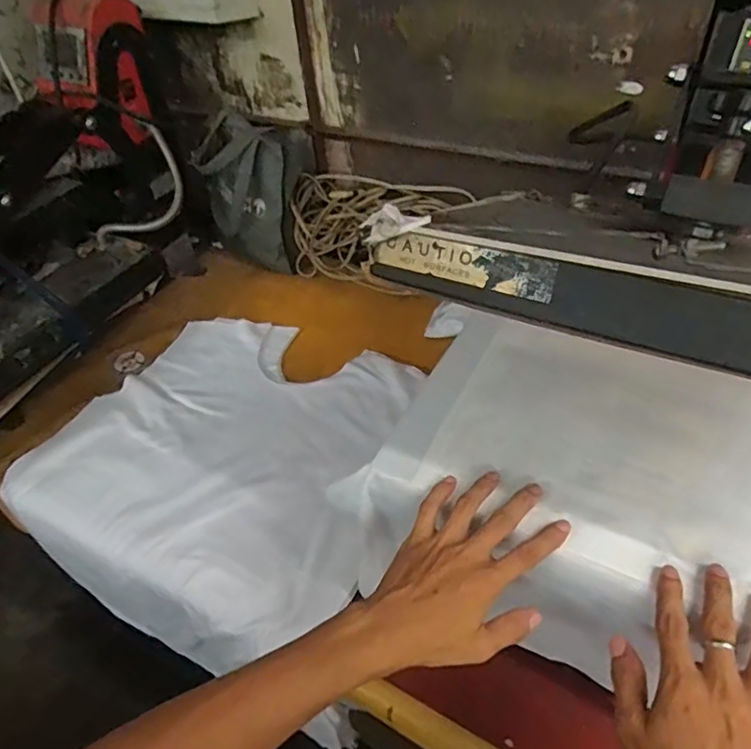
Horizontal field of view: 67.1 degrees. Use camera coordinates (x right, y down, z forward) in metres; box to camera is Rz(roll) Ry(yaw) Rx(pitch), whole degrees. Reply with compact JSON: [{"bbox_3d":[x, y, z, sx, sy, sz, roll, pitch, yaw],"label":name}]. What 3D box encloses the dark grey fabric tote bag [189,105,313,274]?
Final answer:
[{"bbox_3d":[-0.224,-0.352,1.120,0.208,0.278,0.145,-5,45,2],"label":"dark grey fabric tote bag"}]

